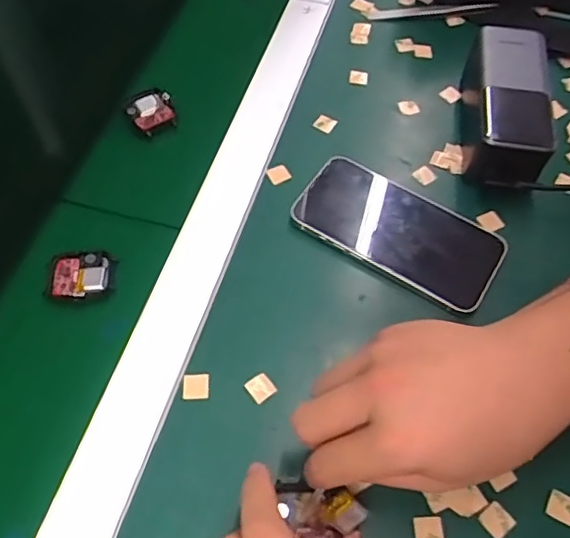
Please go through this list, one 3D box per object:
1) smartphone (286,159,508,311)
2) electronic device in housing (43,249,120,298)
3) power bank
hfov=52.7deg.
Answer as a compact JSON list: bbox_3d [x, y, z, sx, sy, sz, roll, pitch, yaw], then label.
[{"bbox_3d":[0.082,-0.029,0.416,0.144,0.015,0.074,28,64,15],"label":"smartphone"},{"bbox_3d":[-0.140,0.005,0.394,0.043,0.008,0.037,-1,60,0],"label":"electronic device in housing"},{"bbox_3d":[0.174,-0.125,0.453,0.060,0.055,0.138,12,61,7],"label":"power bank"}]

